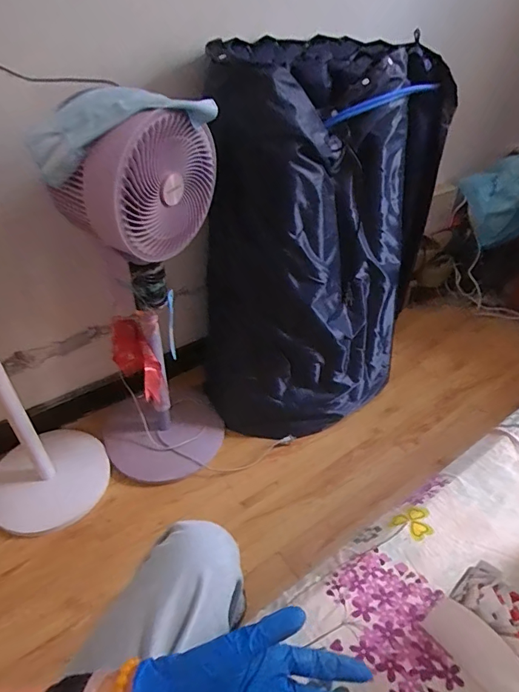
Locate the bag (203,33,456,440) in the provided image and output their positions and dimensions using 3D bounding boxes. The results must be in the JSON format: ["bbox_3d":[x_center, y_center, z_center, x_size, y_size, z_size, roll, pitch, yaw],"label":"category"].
[{"bbox_3d":[0.152,-0.240,1.167,0.507,0.873,0.580,15,44,13],"label":"bag"}]

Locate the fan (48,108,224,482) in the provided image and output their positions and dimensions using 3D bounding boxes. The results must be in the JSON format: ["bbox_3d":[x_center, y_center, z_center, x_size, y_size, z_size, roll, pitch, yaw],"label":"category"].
[{"bbox_3d":[-0.248,-0.058,0.980,0.308,0.865,0.290,-5,43,-9],"label":"fan"}]

